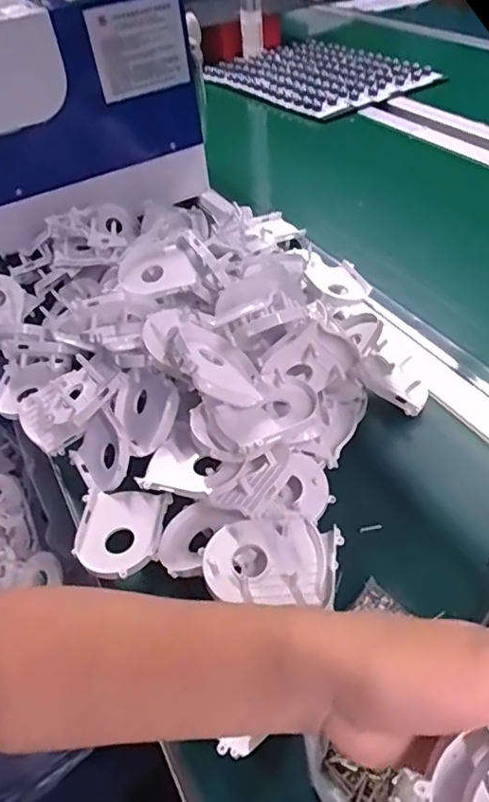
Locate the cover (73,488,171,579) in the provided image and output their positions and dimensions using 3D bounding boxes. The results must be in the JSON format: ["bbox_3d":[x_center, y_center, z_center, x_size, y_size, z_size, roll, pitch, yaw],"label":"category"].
[{"bbox_3d":[-0.100,0.103,0.441,0.069,0.012,0.073,4,46,11],"label":"cover"}]

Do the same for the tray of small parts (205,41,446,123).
[{"bbox_3d":[0.154,-0.704,1.194,0.329,0.039,0.431,-36,52,-25],"label":"tray of small parts"}]

